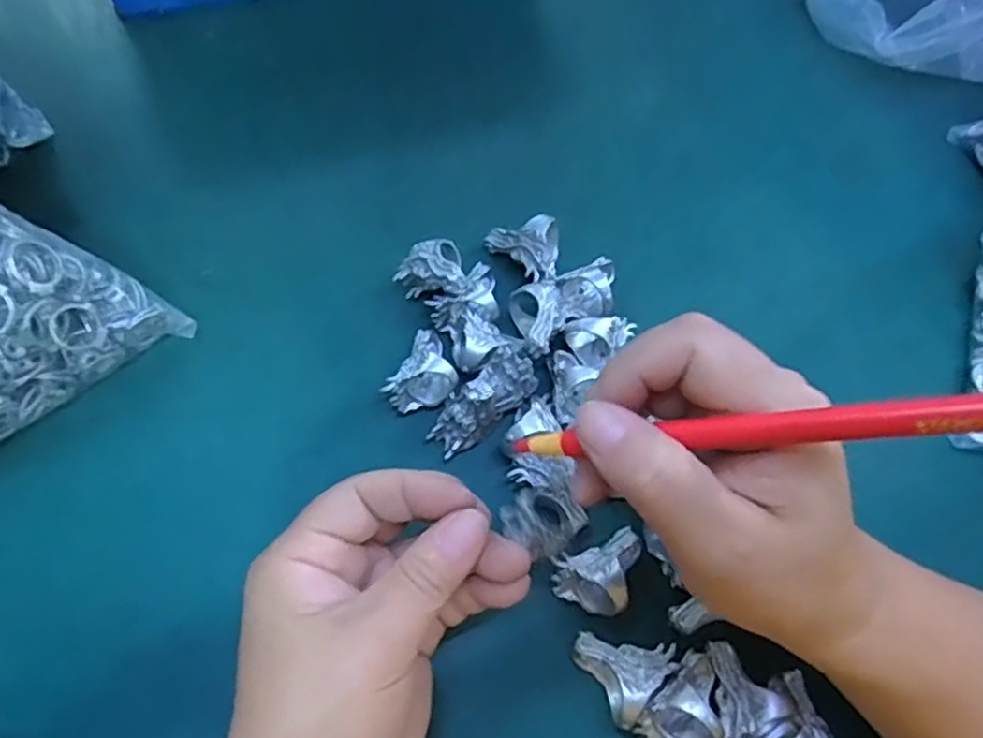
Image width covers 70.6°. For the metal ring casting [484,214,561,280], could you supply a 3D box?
[{"bbox_3d":[0.015,-0.060,0.354,0.037,0.025,0.029,9,65,1],"label":"metal ring casting"}]

